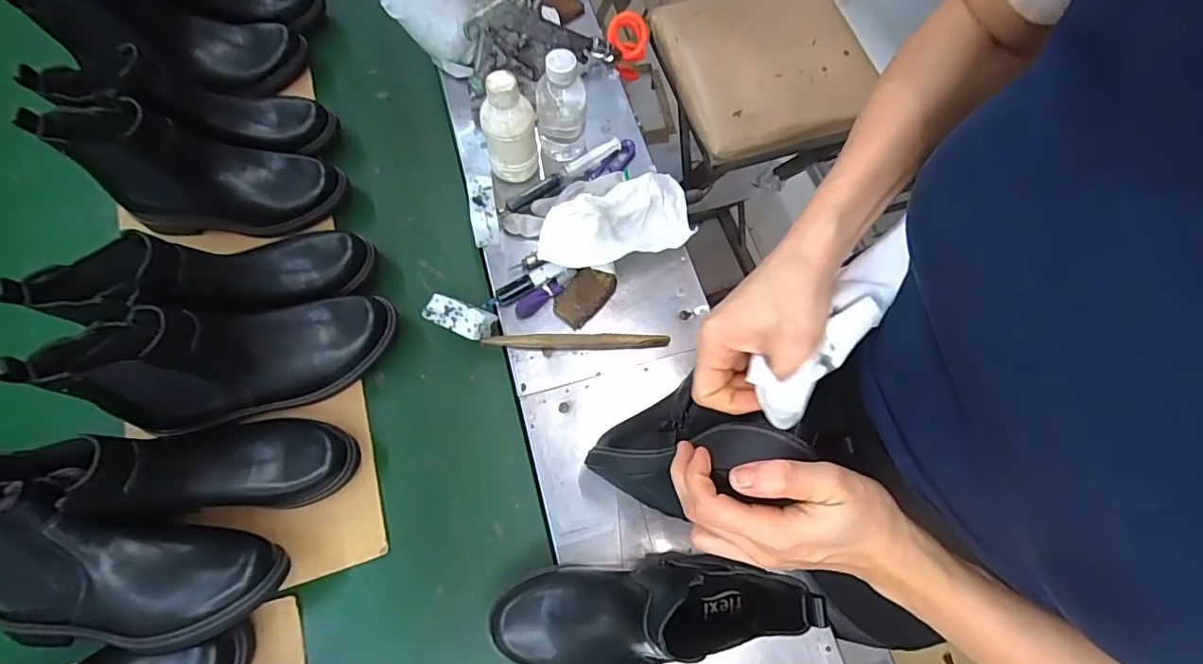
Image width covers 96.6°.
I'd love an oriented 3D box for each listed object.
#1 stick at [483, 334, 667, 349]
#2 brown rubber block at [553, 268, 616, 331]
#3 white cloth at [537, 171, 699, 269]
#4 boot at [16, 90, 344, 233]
[{"bbox_3d":[-0.026,0.010,0.577,0.195,0.019,0.013,0,70,0],"label":"stick"},{"bbox_3d":[-0.020,-0.041,0.592,0.046,0.014,0.071,37,74,12],"label":"brown rubber block"},{"bbox_3d":[0.028,-0.121,0.586,0.185,0.058,0.082,-23,70,-27],"label":"white cloth"},{"bbox_3d":[-0.444,-0.187,0.605,0.237,0.157,0.089,0,70,0],"label":"boot"}]

